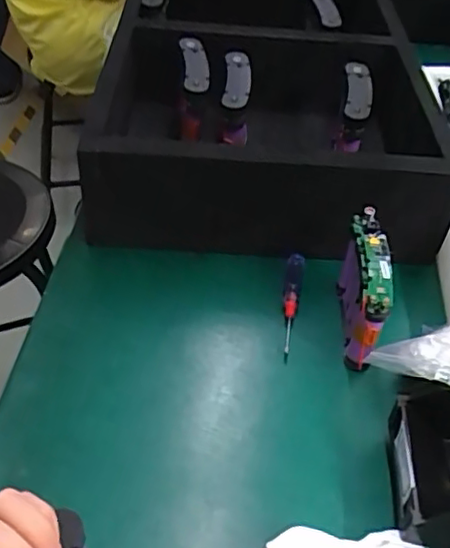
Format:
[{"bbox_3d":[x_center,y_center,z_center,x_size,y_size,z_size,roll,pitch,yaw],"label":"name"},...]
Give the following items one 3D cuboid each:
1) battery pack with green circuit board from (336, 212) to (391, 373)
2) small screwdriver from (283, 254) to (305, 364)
[{"bbox_3d":[0.120,0.020,0.541,0.025,0.111,0.109,6,44,-1],"label":"battery pack with green circuit board"},{"bbox_3d":[0.061,0.025,0.585,0.017,0.022,0.133,12,44,6],"label":"small screwdriver"}]

